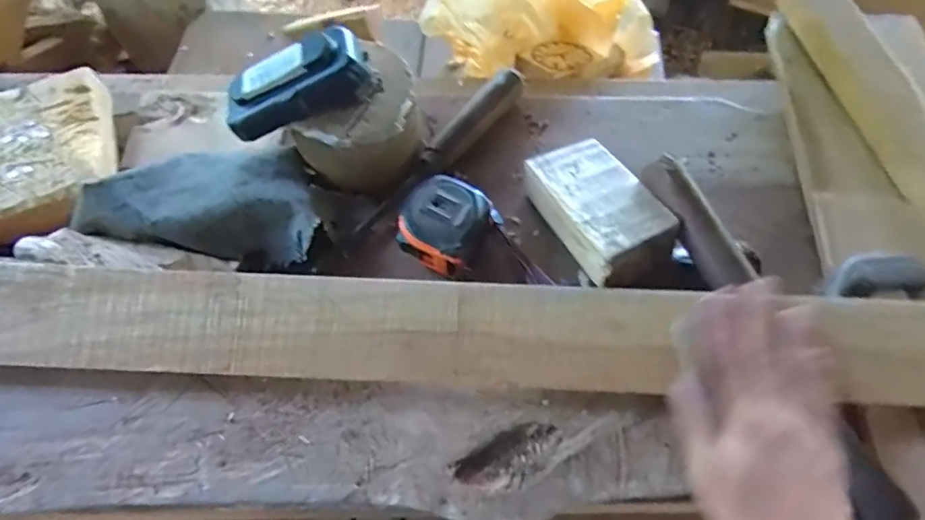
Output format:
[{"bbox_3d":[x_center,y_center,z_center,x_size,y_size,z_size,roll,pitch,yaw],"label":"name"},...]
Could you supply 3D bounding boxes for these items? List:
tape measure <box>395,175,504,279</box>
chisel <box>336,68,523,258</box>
[{"bbox_3d":[-0.011,-0.028,0.395,0.057,0.035,0.069,29,66,12],"label":"tape measure"},{"bbox_3d":[-0.022,-0.085,0.432,0.022,0.030,0.212,38,68,16],"label":"chisel"}]

